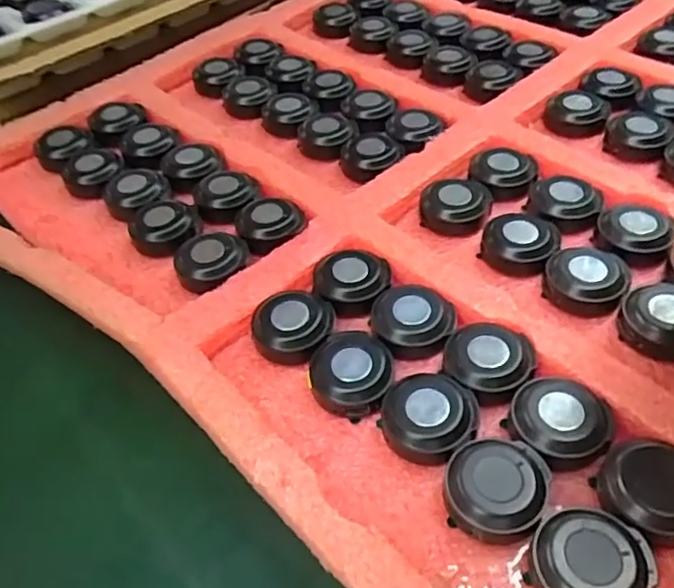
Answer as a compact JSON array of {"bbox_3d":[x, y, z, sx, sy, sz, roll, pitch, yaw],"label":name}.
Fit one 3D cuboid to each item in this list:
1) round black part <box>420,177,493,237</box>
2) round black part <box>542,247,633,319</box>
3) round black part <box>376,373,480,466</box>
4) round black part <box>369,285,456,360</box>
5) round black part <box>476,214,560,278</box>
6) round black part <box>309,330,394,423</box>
[{"bbox_3d":[0.052,-0.040,0.275,0.030,0.012,0.031,-3,48,3],"label":"round black part"},{"bbox_3d":[0.095,-0.006,0.238,0.029,0.013,0.027,-3,48,3],"label":"round black part"},{"bbox_3d":[0.030,0.040,0.203,0.029,0.013,0.029,-3,48,3],"label":"round black part"},{"bbox_3d":[0.028,0.010,0.231,0.029,0.011,0.027,-3,48,3],"label":"round black part"},{"bbox_3d":[0.075,-0.020,0.255,0.030,0.013,0.027,7,49,12],"label":"round black part"},{"bbox_3d":[0.005,0.028,0.217,0.028,0.011,0.031,0,48,6],"label":"round black part"}]

